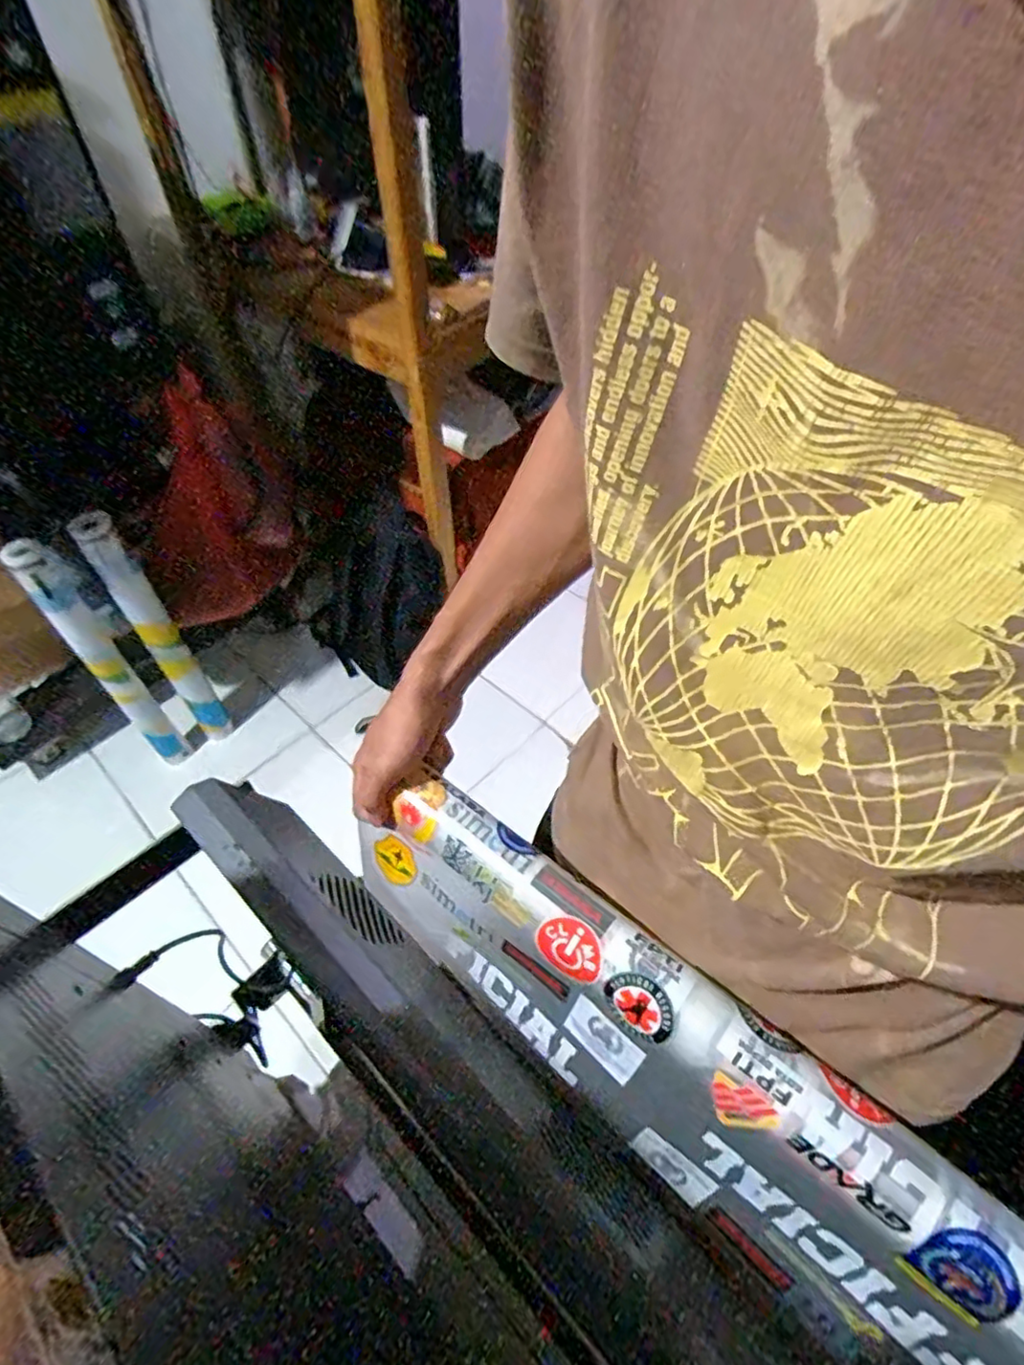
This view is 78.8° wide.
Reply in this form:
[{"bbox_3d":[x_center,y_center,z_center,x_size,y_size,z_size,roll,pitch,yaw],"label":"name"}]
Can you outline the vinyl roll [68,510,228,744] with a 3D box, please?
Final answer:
[{"bbox_3d":[-0.694,-0.085,1.243,0.067,0.569,0.071,0,51,0],"label":"vinyl roll"}]

